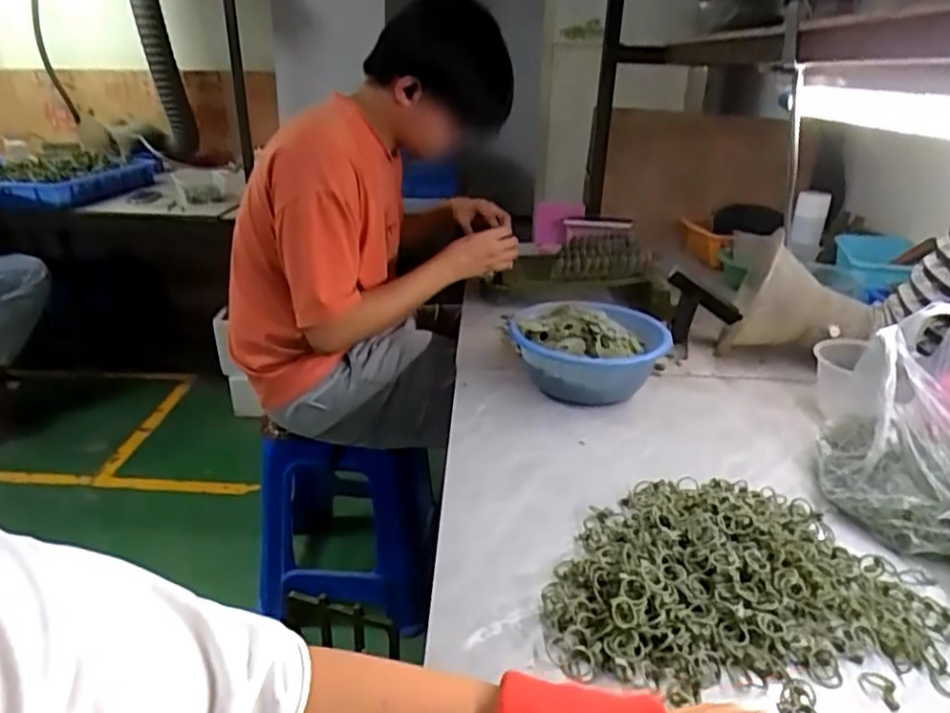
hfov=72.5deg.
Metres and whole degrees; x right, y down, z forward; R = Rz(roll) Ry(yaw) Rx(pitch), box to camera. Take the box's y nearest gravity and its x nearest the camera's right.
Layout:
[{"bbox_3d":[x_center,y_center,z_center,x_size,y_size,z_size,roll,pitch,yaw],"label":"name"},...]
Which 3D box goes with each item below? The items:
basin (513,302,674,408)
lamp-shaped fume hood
[{"bbox_3d":[0.168,-0.007,0.960,0.210,0.107,0.210,2,24,-1],"label":"basin"},{"bbox_3d":[0.511,-0.096,1.009,0.208,0.196,0.158,12,26,22],"label":"lamp-shaped fume hood"}]

